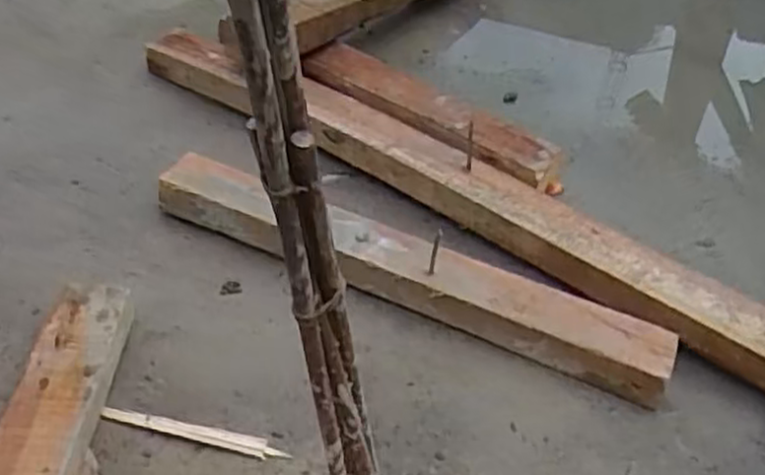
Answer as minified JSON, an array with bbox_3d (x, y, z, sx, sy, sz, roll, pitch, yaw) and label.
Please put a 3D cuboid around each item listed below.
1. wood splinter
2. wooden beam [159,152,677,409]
[{"bbox_3d":[-0.147,0.151,0.594,0.149,0.006,0.017,11,45,8],"label":"wood splinter"},{"bbox_3d":[0.015,0.026,0.717,0.504,0.044,0.074,21,47,17],"label":"wooden beam"}]

